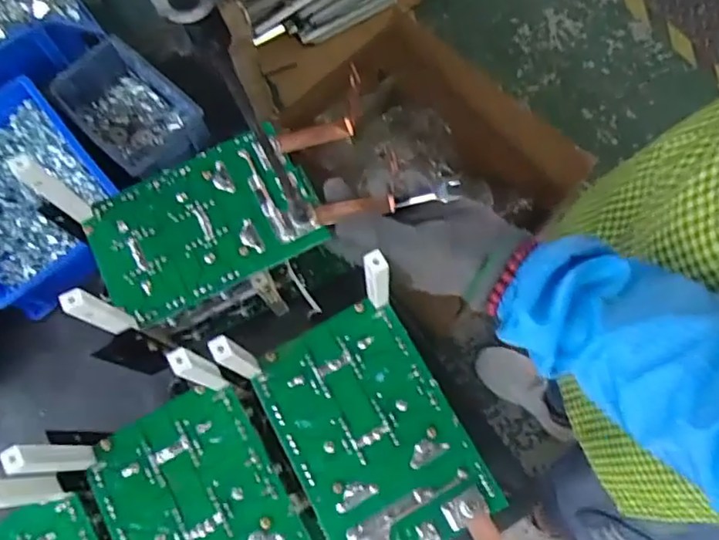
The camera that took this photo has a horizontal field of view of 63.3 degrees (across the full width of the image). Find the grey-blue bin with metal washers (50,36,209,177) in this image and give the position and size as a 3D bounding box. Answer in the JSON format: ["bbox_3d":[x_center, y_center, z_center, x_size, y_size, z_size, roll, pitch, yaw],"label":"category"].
[{"bbox_3d":[-0.232,-0.162,0.599,0.157,0.041,0.097,43,78,14],"label":"grey-blue bin with metal washers"}]

